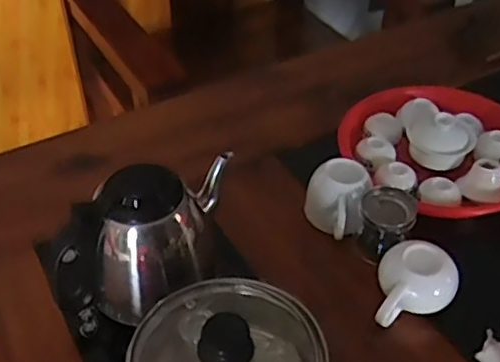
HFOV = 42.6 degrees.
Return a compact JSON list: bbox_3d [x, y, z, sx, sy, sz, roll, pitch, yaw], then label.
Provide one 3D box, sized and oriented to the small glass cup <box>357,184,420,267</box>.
[{"bbox_3d":[0.148,0.050,0.702,0.058,0.066,0.058,0,42,0],"label":"small glass cup"}]

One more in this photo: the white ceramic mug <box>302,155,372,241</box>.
[{"bbox_3d":[0.100,0.022,0.730,0.074,0.069,0.081,6,43,7],"label":"white ceramic mug"}]

